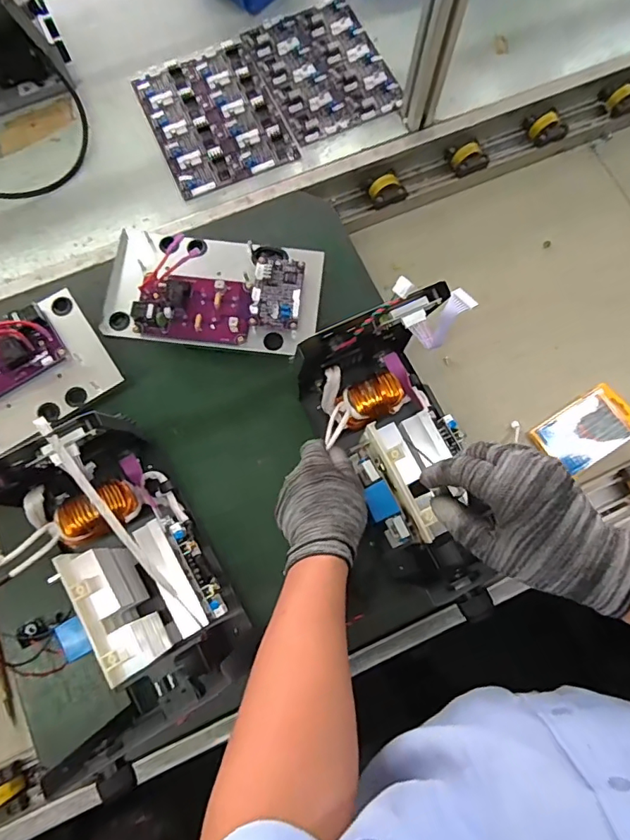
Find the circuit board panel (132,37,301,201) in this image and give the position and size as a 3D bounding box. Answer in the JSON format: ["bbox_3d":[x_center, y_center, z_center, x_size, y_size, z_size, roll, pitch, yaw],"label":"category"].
[{"bbox_3d":[-0.155,-0.466,0.764,0.185,0.009,0.247,-23,78,-6],"label":"circuit board panel"}]

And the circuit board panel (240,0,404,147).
[{"bbox_3d":[0.012,-0.556,0.785,0.187,0.009,0.242,-24,78,-6],"label":"circuit board panel"}]

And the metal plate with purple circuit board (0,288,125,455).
[{"bbox_3d":[-0.378,-0.041,0.583,0.257,0.080,0.138,-33,79,-10],"label":"metal plate with purple circuit board"}]

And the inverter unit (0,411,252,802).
[{"bbox_3d":[-0.196,0.149,0.485,0.150,0.198,0.294,-31,79,-7],"label":"inverter unit"}]

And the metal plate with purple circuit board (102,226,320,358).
[{"bbox_3d":[-0.128,-0.166,0.629,0.262,0.038,0.148,7,75,0],"label":"metal plate with purple circuit board"}]

